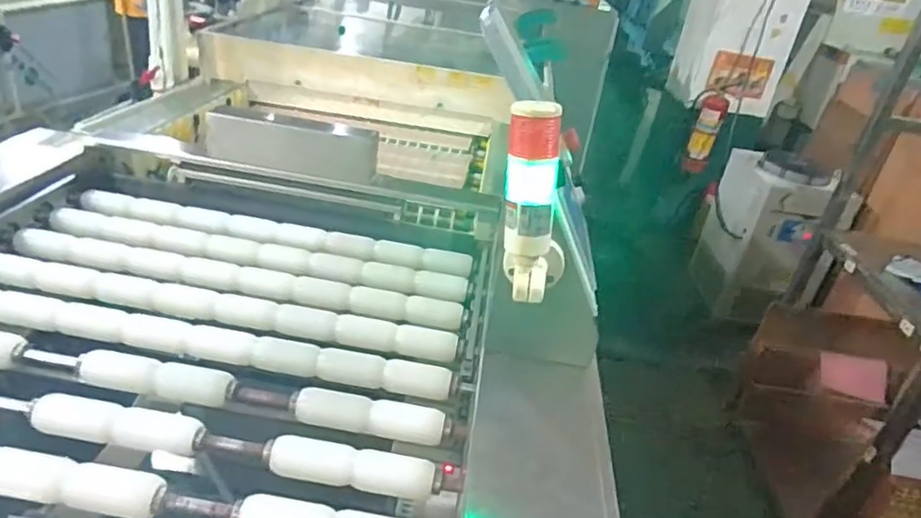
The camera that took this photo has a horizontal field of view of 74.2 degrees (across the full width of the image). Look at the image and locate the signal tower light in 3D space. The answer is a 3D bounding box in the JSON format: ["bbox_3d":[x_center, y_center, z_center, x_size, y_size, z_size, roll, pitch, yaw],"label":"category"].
[{"bbox_3d":[0.084,-0.063,0.647,0.059,0.199,0.088,17,26,23],"label":"signal tower light"}]

